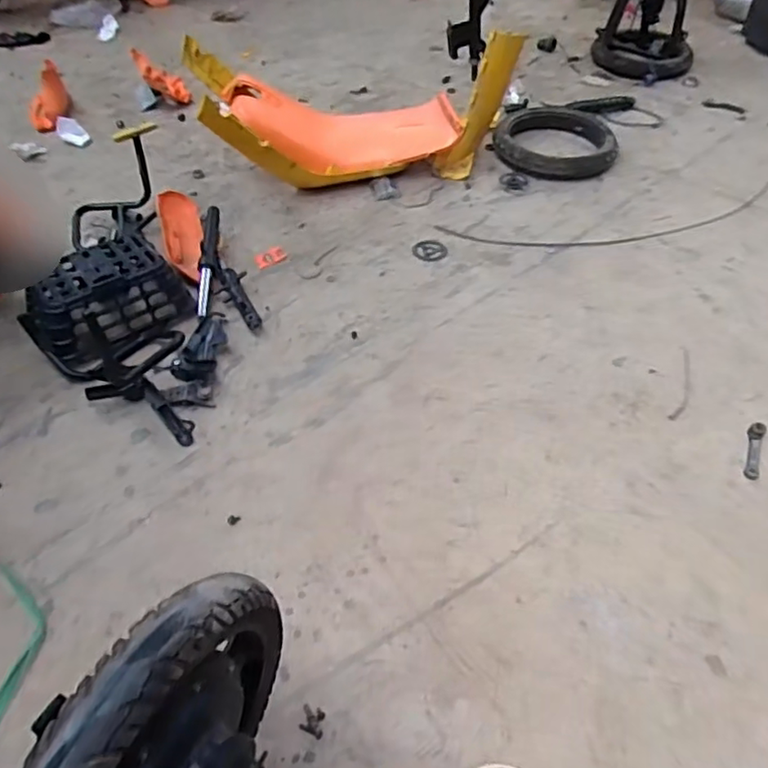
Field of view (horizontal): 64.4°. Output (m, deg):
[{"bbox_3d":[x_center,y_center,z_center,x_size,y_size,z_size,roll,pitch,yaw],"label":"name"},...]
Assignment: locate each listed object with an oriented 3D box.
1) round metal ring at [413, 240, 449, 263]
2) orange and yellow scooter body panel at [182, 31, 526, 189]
[{"bbox_3d":[0.118,-0.337,1.535,0.087,0.010,0.072,-9,49,-7],"label":"round metal ring"},{"bbox_3d":[-0.096,-0.784,1.724,0.834,0.329,0.420,-10,50,-9],"label":"orange and yellow scooter body panel"}]

